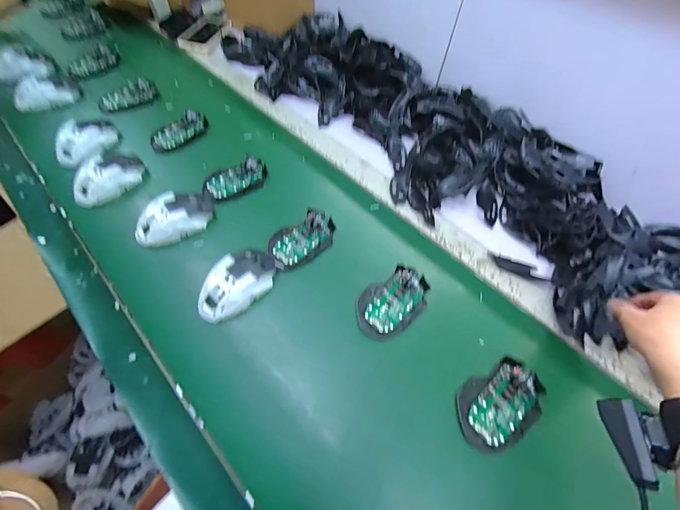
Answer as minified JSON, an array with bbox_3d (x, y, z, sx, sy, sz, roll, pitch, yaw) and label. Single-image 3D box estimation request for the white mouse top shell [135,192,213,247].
[{"bbox_3d":[-0.261,-0.060,0.483,0.120,0.039,0.069,-21,63,-15],"label":"white mouse top shell"}]

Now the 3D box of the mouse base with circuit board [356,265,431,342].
[{"bbox_3d":[0.074,0.064,0.434,0.115,0.032,0.075,-36,67,-21],"label":"mouse base with circuit board"}]

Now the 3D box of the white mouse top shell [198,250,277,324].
[{"bbox_3d":[-0.142,0.037,0.424,0.118,0.037,0.064,-39,68,-23],"label":"white mouse top shell"}]

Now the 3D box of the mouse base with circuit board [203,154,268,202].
[{"bbox_3d":[-0.181,-0.134,0.542,0.113,0.022,0.057,-33,66,-20],"label":"mouse base with circuit board"}]

